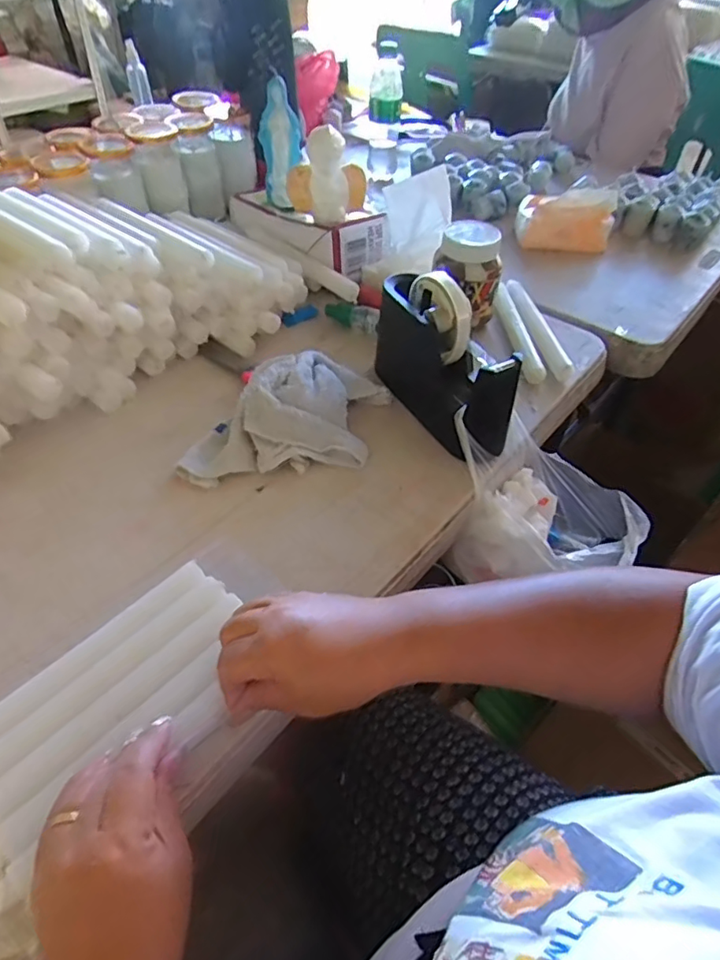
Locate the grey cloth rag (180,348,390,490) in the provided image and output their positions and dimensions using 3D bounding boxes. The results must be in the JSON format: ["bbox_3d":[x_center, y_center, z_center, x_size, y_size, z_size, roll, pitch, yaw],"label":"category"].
[{"bbox_3d":[-0.068,-0.068,0.534,0.195,0.055,0.122,-7,48,-8],"label":"grey cloth rag"}]

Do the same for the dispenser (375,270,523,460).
[{"bbox_3d":[0.076,-0.121,0.533,0.059,0.128,0.184,-21,52,-20],"label":"dispenser"}]

